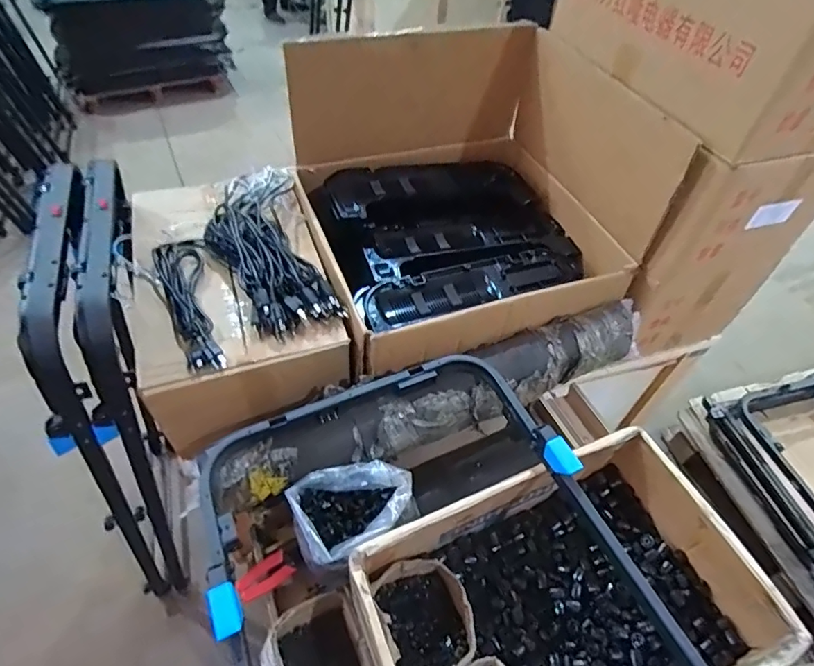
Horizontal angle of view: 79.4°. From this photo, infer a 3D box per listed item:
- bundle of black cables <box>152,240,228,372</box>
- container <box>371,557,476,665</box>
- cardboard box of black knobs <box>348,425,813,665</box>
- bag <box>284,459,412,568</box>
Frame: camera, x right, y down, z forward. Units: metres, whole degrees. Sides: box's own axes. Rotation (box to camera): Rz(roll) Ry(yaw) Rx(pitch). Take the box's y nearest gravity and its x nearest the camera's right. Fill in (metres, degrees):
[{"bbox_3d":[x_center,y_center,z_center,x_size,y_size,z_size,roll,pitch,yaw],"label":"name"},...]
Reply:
[{"bbox_3d":[-0.389,-0.055,0.861,0.088,0.034,0.326,-15,52,-16],"label":"bundle of black cables"},{"bbox_3d":[0.027,0.428,0.727,0.131,0.063,0.163,-16,52,-17],"label":"container"},{"bbox_3d":[0.227,0.392,0.706,0.534,0.158,0.338,-18,53,-18],"label":"cardboard box of black knobs"},{"bbox_3d":[-0.081,0.277,0.757,0.182,0.084,0.129,-13,52,-14],"label":"bag"}]

